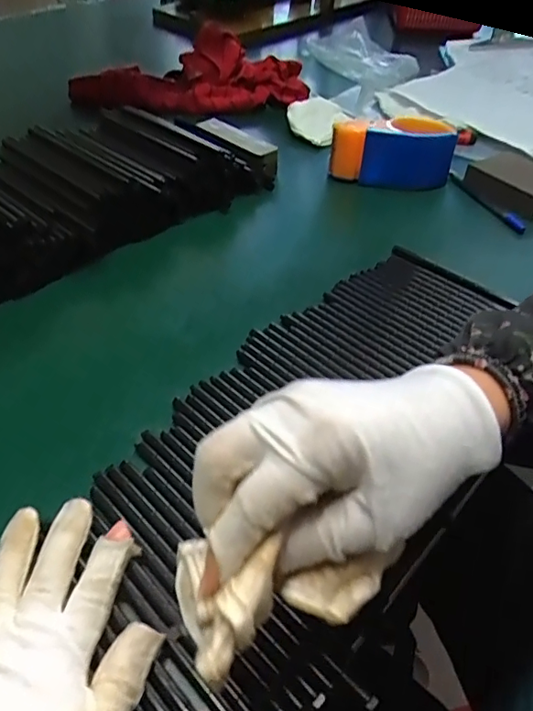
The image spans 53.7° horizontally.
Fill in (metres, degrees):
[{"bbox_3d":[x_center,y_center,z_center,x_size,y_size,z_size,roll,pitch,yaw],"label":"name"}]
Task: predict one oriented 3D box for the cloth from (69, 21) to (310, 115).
[{"bbox_3d":[-0.113,-0.410,0.766,0.349,0.077,0.111,4,44,2],"label":"cloth"}]

